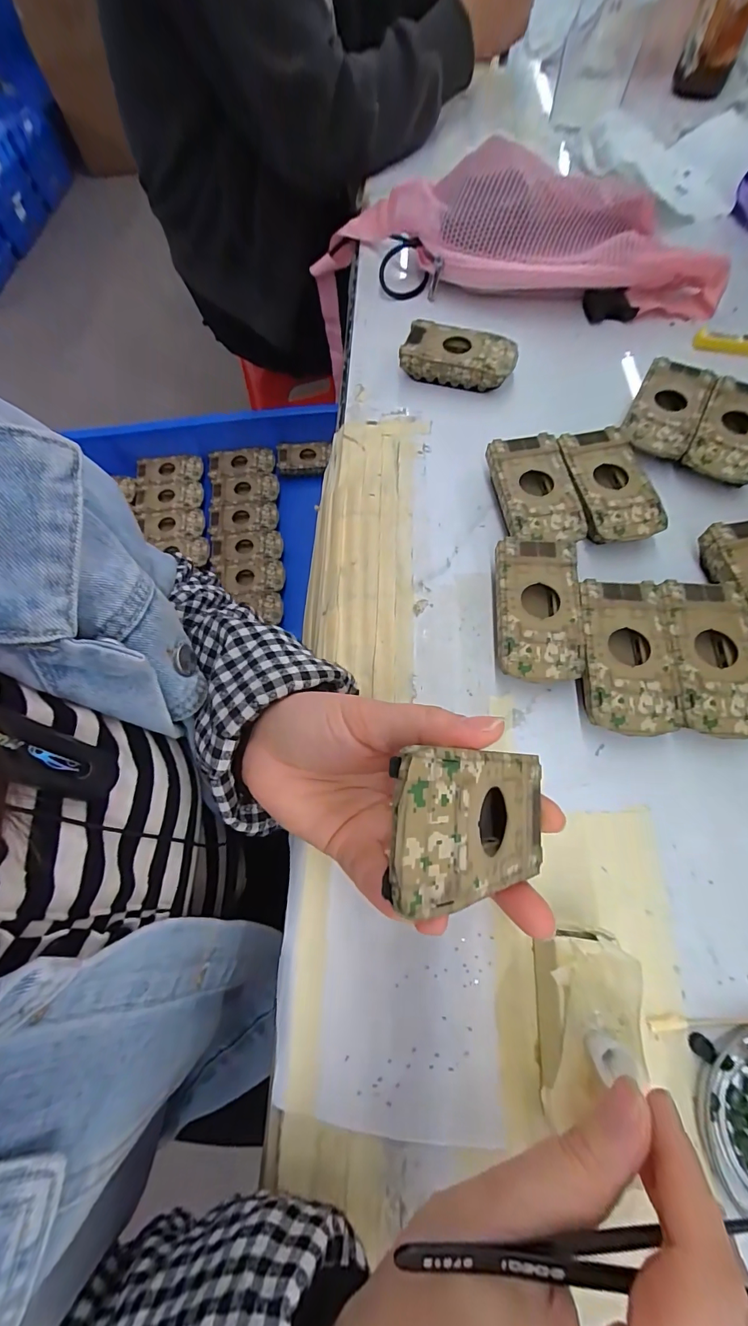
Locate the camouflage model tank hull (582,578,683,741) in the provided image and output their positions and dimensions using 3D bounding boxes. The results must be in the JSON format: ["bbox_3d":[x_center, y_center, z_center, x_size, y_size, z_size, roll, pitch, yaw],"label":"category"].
[{"bbox_3d":[0.153,-0.002,0.263,0.051,0.026,0.095,6,68,5],"label":"camouflage model tank hull"}]

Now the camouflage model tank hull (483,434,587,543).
[{"bbox_3d":[0.117,-0.122,0.314,0.051,0.028,0.092,-8,67,0],"label":"camouflage model tank hull"}]

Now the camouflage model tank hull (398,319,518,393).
[{"bbox_3d":[0.075,-0.268,0.374,0.094,0.026,0.046,15,69,9],"label":"camouflage model tank hull"}]

